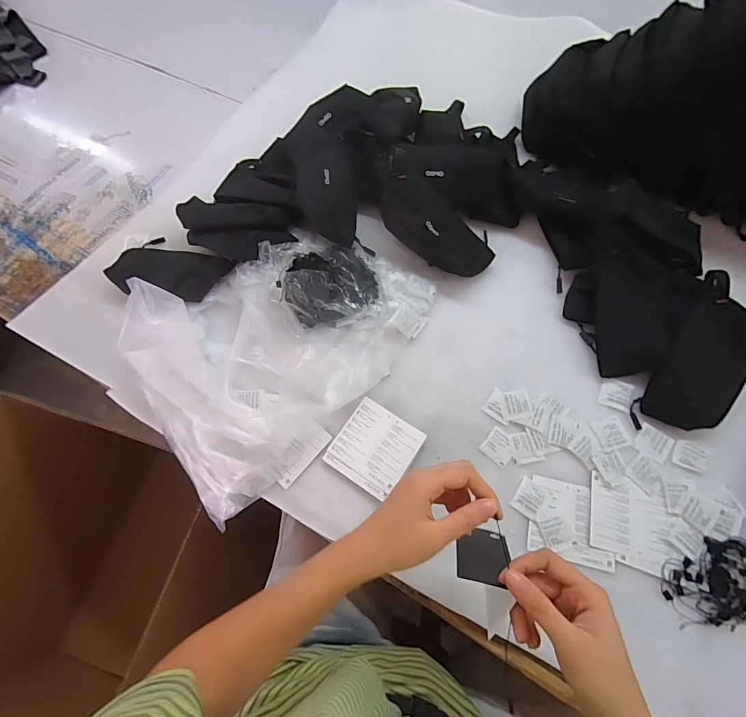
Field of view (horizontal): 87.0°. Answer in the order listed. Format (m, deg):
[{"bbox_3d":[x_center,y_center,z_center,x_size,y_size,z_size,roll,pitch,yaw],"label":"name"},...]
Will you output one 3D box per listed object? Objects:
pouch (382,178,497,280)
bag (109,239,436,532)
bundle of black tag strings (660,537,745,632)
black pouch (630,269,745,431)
[{"bbox_3d":[0.096,-0.198,0.602,0.194,0.049,0.083,35,71,-9],"label":"pouch"},{"bbox_3d":[-0.144,-0.038,0.548,0.308,0.087,0.431,40,75,17],"label":"bag"},{"bbox_3d":[0.390,0.252,0.440,0.122,0.012,0.080,-13,67,-2],"label":"bundle of black tag strings"},{"bbox_3d":[0.430,-0.004,0.509,0.104,0.023,0.209,21,84,27],"label":"black pouch"}]

